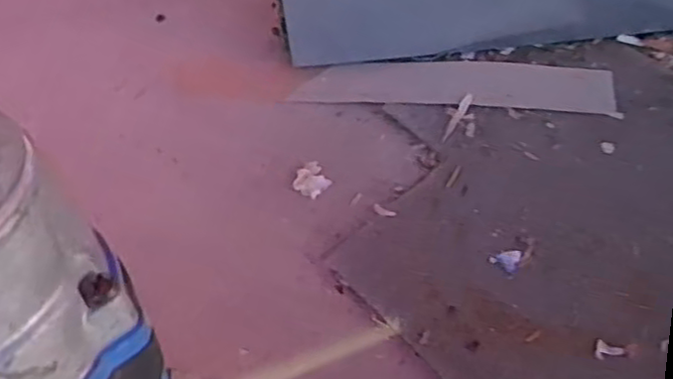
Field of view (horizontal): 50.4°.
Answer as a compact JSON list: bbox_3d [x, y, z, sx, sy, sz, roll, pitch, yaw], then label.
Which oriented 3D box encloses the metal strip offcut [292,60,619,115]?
[{"bbox_3d":[0.153,-0.138,0.937,0.395,0.031,0.078,4,56,1],"label":"metal strip offcut"}]

